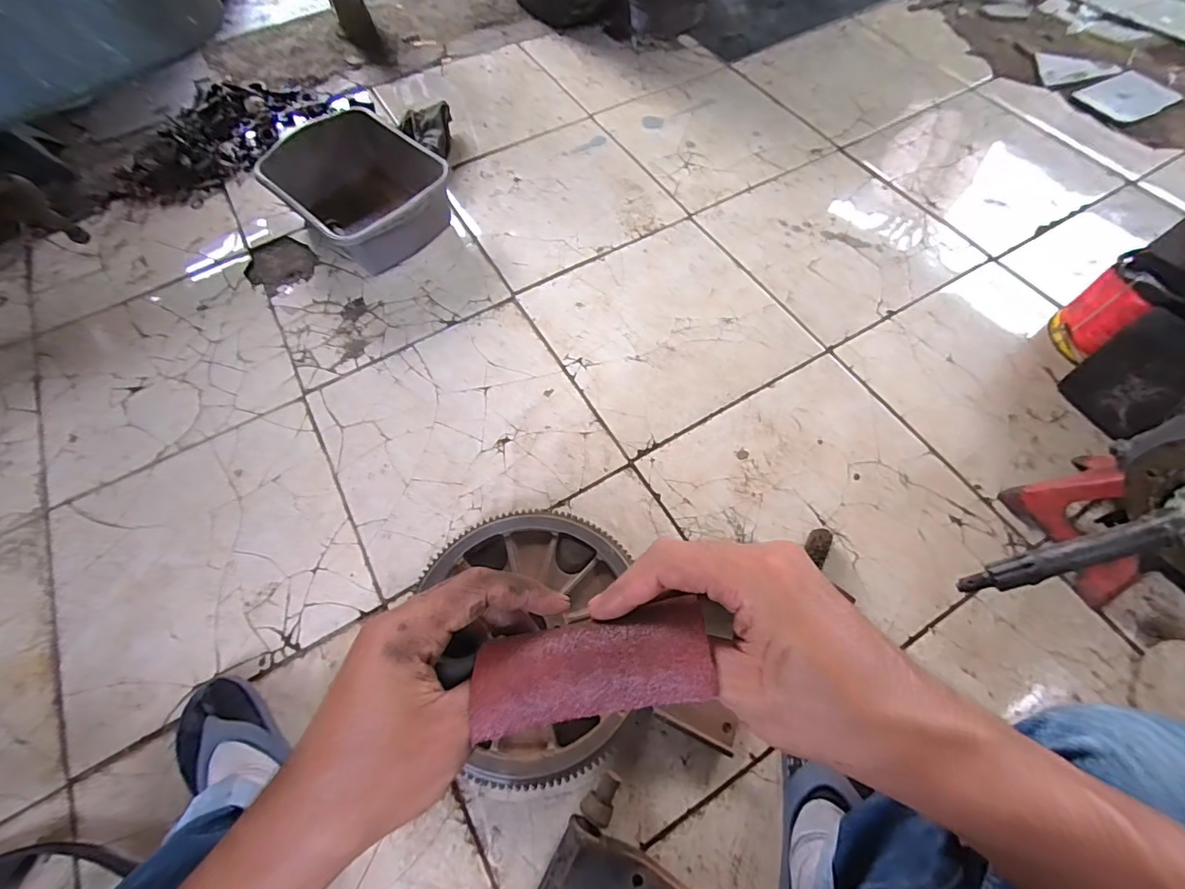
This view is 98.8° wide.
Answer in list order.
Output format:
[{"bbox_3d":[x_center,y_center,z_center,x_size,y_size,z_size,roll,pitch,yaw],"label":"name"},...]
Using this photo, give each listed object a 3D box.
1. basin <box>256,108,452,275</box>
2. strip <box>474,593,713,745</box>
[{"bbox_3d":[-0.433,-0.499,1.010,0.331,0.138,0.283,38,72,19],"label":"basin"},{"bbox_3d":[-0.001,0.092,0.211,0.098,0.011,0.038,-14,64,3],"label":"strip"}]

